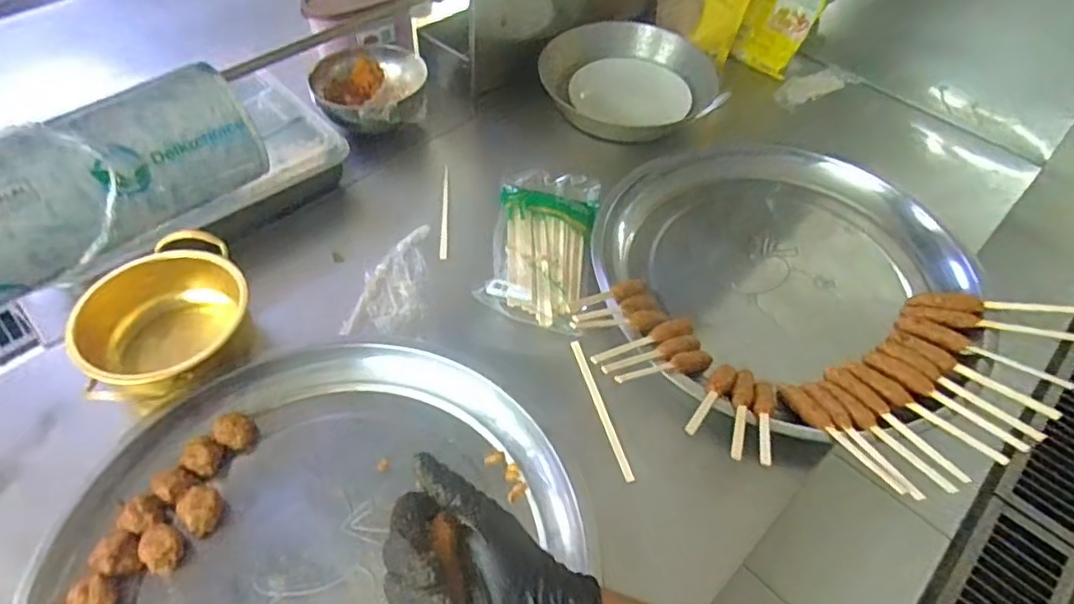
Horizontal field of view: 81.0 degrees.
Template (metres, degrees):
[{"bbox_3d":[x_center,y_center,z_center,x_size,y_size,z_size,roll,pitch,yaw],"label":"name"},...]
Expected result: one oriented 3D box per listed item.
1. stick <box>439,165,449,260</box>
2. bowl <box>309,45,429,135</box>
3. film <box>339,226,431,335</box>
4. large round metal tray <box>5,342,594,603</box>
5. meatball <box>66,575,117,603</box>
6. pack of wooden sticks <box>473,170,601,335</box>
[{"bbox_3d":[-0.127,-0.128,0.868,0.009,0.004,0.177,-2,52,-4],"label":"stick"},{"bbox_3d":[-0.253,-0.331,0.979,0.183,0.080,0.193,-2,52,-4],"label":"bowl"},{"bbox_3d":[-0.184,-0.029,0.800,0.086,0.014,0.170,2,51,-1],"label":"film"},{"bbox_3d":[-0.192,0.238,0.567,0.443,0.073,0.455,1,51,-1],"label":"large round metal tray"},{"bbox_3d":[-0.382,0.257,0.542,0.031,0.027,0.035,18,53,12],"label":"meatball"},{"bbox_3d":[0.003,-0.080,0.822,0.136,0.036,0.269,9,52,5],"label":"pack of wooden sticks"}]

